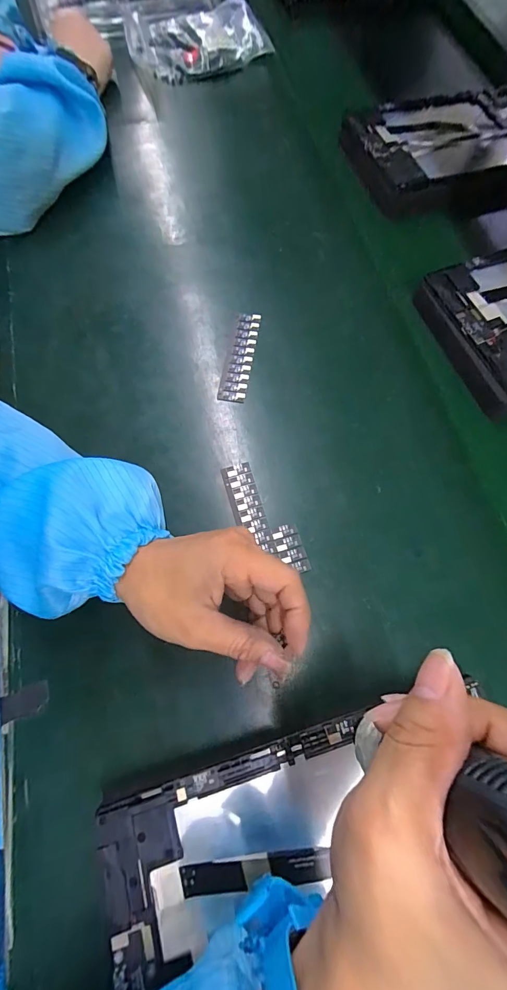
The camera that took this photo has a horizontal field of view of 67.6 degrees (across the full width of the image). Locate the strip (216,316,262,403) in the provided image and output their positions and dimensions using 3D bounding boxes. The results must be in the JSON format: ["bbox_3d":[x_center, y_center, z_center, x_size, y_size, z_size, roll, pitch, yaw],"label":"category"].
[{"bbox_3d":[-0.012,-0.126,0.343,0.022,0.004,0.093,10,70,1],"label":"strip"}]

